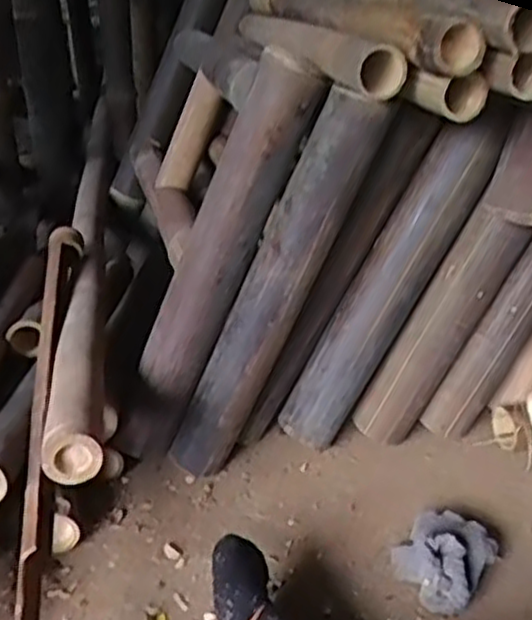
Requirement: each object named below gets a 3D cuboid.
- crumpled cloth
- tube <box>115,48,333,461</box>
[{"bbox_3d":[0.187,0.258,0.804,0.094,0.047,0.112,20,34,34],"label":"crumpled cloth"},{"bbox_3d":[-0.067,-0.048,0.871,0.074,0.497,0.063,12,22,-32],"label":"tube"}]

